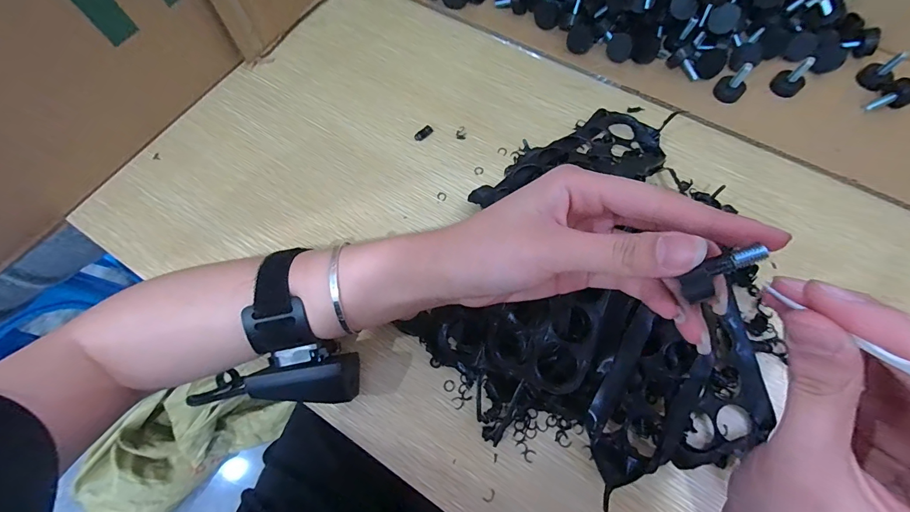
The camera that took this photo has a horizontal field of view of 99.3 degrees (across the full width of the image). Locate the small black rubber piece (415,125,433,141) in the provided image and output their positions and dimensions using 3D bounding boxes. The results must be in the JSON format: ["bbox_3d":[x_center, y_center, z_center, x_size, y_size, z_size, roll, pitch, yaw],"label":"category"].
[{"bbox_3d":[-0.029,-0.115,0.363,0.019,0.007,0.007,-36,73,-11],"label":"small black rubber piece"}]

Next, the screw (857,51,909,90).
[{"bbox_3d":[0.393,-0.171,0.354,0.021,0.026,0.024,-36,73,-11],"label":"screw"}]

